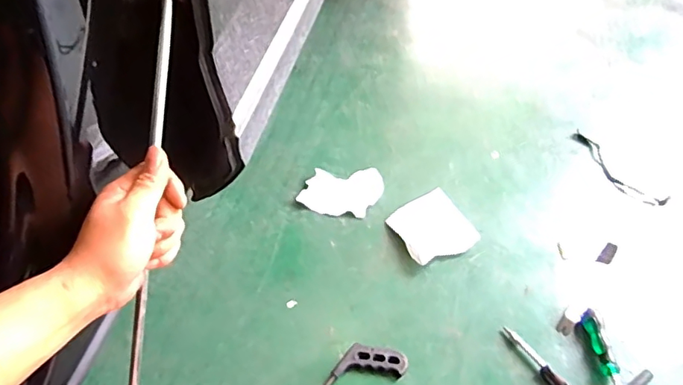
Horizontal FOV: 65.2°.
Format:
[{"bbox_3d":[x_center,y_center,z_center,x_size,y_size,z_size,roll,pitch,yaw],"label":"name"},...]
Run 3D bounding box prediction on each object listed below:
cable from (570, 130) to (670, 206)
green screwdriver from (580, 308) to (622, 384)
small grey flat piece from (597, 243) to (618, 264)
[{"bbox_3d":[0.592,-0.050,1.164,0.065,0.008,0.239,-29,59,-21],"label":"cable"},{"bbox_3d":[0.446,0.311,0.865,0.031,0.042,0.256,-2,53,-3],"label":"green screwdriver"},{"bbox_3d":[0.517,0.119,1.035,0.025,0.004,0.058,36,60,23],"label":"small grey flat piece"}]

